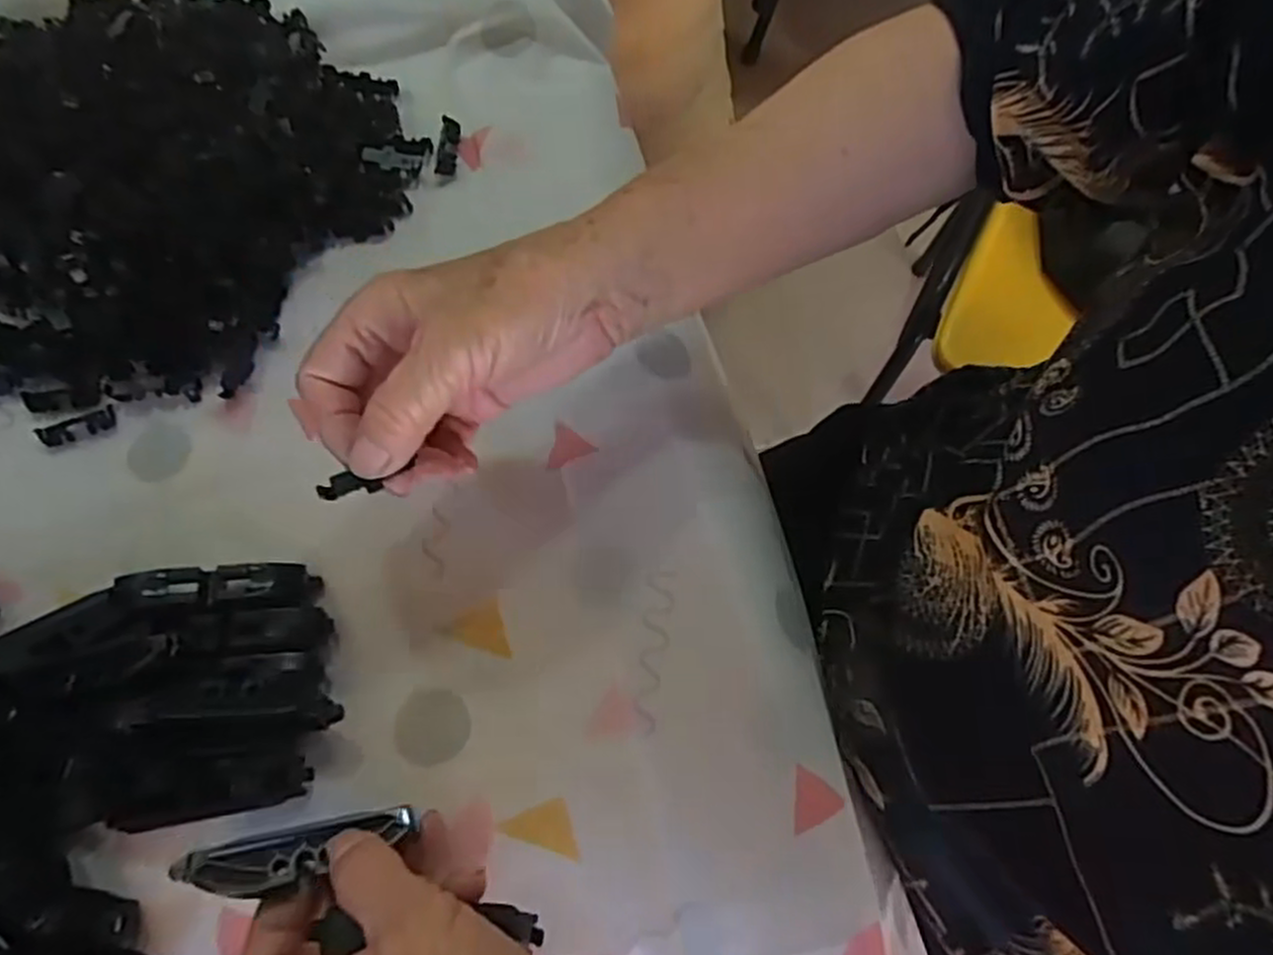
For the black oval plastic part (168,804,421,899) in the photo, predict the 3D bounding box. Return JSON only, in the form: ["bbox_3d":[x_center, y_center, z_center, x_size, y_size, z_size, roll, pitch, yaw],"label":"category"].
[{"bbox_3d":[-0.124,0.139,0.287,0.083,0.018,0.019,-7,72,-19],"label":"black oval plastic part"}]

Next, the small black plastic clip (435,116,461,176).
[{"bbox_3d":[-0.105,-0.187,0.433,0.010,0.006,0.037,4,70,1],"label":"small black plastic clip"}]

